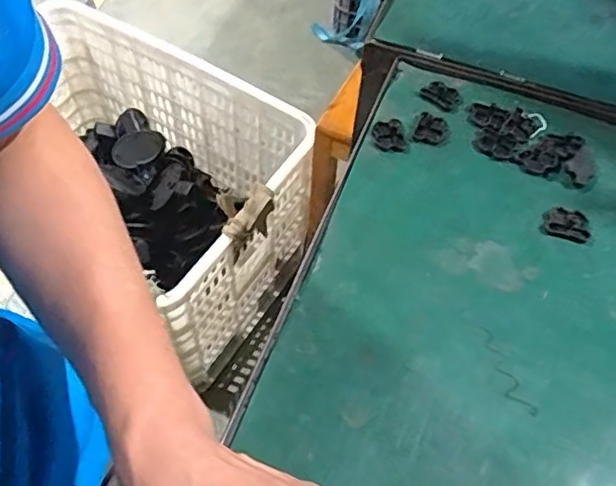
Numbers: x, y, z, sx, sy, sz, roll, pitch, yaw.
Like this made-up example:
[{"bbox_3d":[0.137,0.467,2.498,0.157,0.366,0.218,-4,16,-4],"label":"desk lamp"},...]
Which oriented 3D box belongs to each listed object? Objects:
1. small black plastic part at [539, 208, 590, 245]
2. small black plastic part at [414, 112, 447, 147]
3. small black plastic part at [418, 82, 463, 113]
[{"bbox_3d":[0.189,-0.014,0.434,0.034,0.004,0.024,13,57,7],"label":"small black plastic part"},{"bbox_3d":[0.099,-0.090,0.475,0.024,0.006,0.031,17,57,9],"label":"small black plastic part"},{"bbox_3d":[0.113,-0.123,0.498,0.036,0.005,0.027,37,62,21],"label":"small black plastic part"}]

